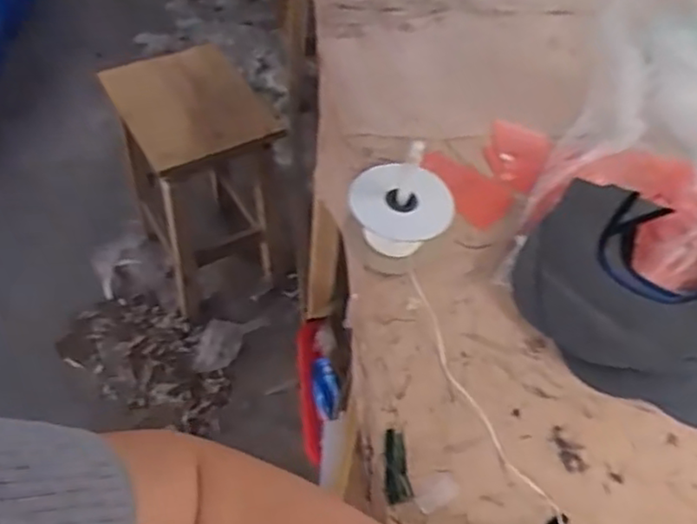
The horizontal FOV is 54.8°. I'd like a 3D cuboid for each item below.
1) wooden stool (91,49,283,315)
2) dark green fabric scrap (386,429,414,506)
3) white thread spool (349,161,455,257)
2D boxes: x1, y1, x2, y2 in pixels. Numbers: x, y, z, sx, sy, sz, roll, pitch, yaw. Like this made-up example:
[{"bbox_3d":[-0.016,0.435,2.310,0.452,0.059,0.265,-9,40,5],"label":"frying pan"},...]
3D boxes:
[{"bbox_3d":[-0.303,-0.156,1.384,0.233,0.448,0.310,-25,56,-24],"label":"wooden stool"},{"bbox_3d":[0.035,0.148,0.490,0.016,0.009,0.054,-3,50,-7],"label":"dark green fabric scrap"},{"bbox_3d":[0.047,-0.046,0.614,0.090,0.060,0.078,13,50,7],"label":"white thread spool"}]

